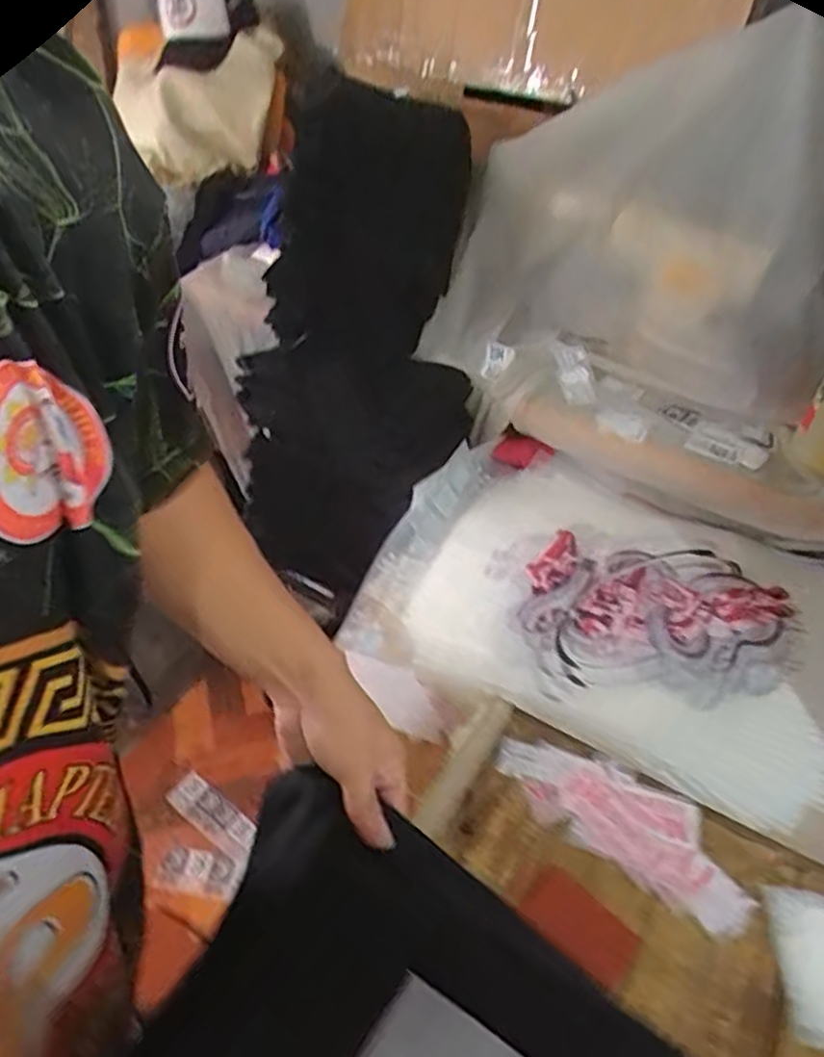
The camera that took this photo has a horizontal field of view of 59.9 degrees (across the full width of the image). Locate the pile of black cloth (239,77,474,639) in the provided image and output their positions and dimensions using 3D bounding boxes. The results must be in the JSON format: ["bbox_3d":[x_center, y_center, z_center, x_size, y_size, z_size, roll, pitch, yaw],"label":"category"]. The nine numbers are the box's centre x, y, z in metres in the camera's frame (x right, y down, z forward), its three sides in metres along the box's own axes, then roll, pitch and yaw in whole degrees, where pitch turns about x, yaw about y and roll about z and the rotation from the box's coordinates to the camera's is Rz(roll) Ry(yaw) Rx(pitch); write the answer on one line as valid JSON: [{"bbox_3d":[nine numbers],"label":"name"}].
[{"bbox_3d":[-0.066,-0.287,1.049,0.288,0.175,0.680,6,82,-1],"label":"pile of black cloth"}]

